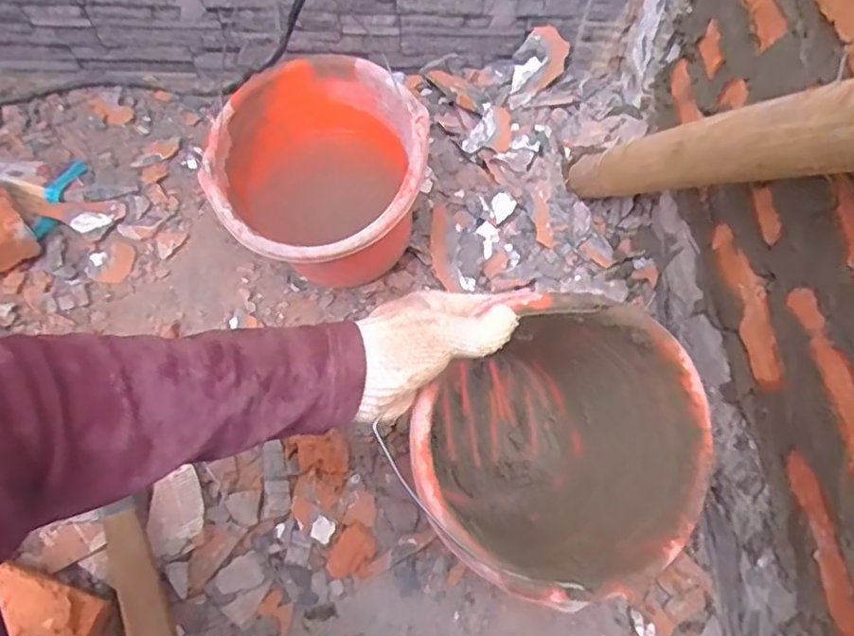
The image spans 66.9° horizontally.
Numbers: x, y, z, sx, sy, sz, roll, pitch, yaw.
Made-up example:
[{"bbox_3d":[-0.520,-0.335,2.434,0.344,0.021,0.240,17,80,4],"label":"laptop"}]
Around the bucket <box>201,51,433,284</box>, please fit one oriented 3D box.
[{"bbox_3d":[-0.116,-0.138,0.716,0.219,0.183,0.250,2,60,-2],"label":"bucket"}]

